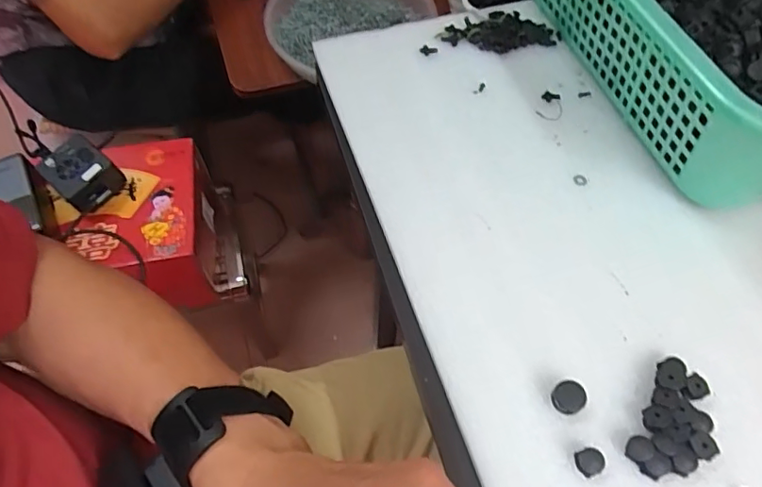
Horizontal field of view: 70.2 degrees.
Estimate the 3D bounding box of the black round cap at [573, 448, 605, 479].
[{"bbox_3d":[0.109,0.114,0.282,0.013,0.007,0.013,0,60,1],"label":"black round cap"}]

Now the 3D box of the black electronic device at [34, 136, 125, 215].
[{"bbox_3d":[-0.390,-0.089,0.707,0.083,0.047,0.072,35,65,19],"label":"black electronic device"}]

